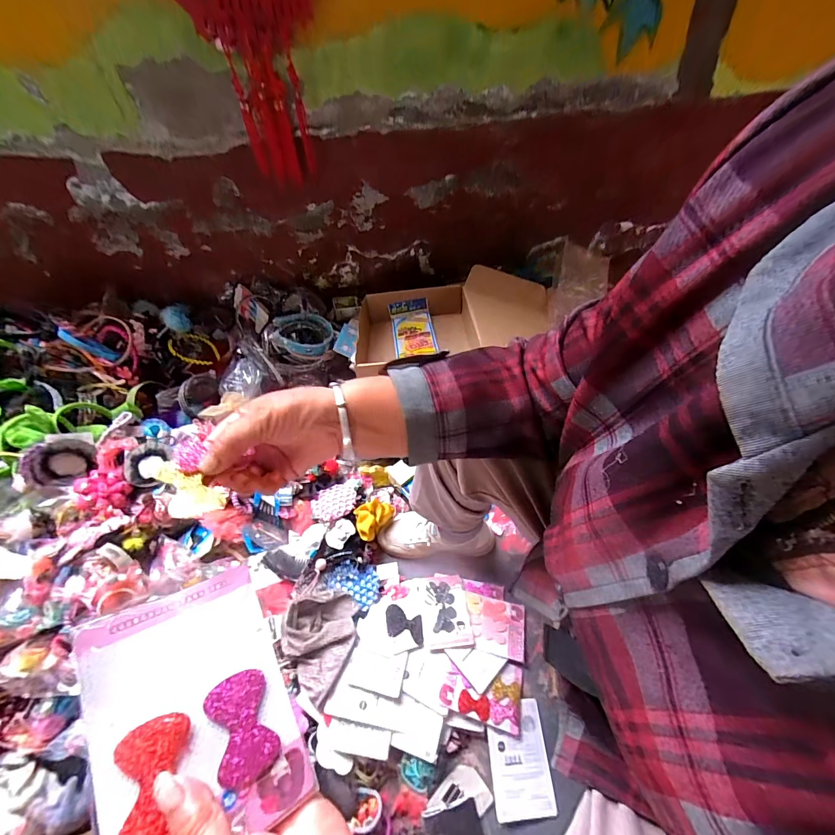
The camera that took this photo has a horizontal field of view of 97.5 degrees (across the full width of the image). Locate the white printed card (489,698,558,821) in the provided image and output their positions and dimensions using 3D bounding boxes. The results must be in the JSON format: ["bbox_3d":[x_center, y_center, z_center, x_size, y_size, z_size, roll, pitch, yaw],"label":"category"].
[{"bbox_3d":[0.162,0.541,0.585,0.094,0.010,0.137,-1,56,-6],"label":"white printed card"}]

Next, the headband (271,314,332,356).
[{"bbox_3d":[-0.307,-0.224,0.981,0.154,0.061,0.128,-10,55,-6],"label":"headband"}]

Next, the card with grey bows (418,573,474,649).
[{"bbox_3d":[0.051,0.364,0.697,0.091,0.005,0.128,0,45,-7],"label":"card with grey bows"}]

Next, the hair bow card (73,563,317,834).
[{"bbox_3d":[-0.130,0.171,0.215,0.096,0.006,0.139,-12,64,-38],"label":"hair bow card"}]

